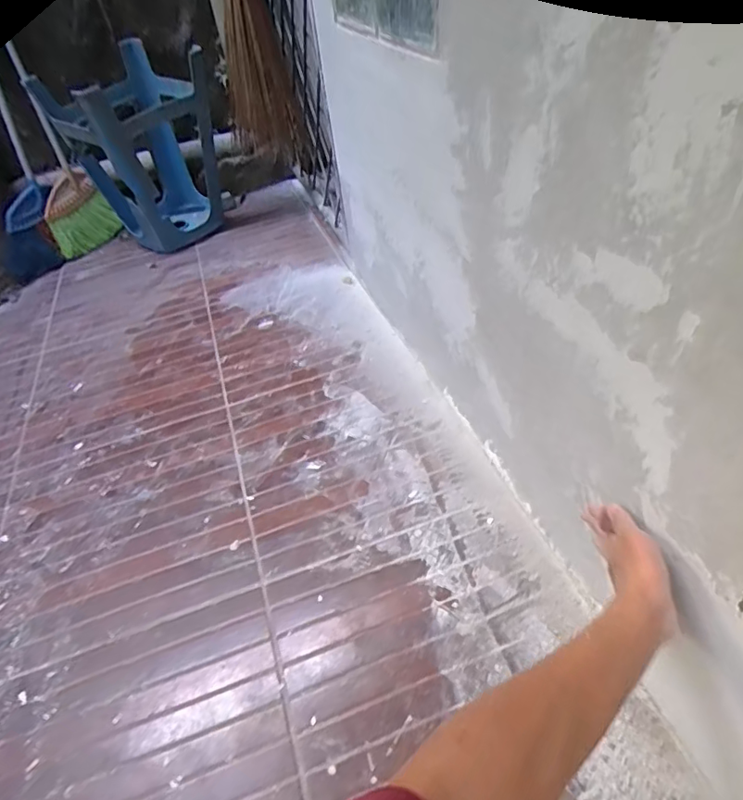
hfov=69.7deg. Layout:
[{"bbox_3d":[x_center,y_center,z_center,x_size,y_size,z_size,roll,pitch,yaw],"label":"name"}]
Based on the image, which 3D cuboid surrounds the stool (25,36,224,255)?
[{"bbox_3d":[-0.606,-0.684,1.482,0.365,0.451,0.391,-32,48,-23],"label":"stool"}]

